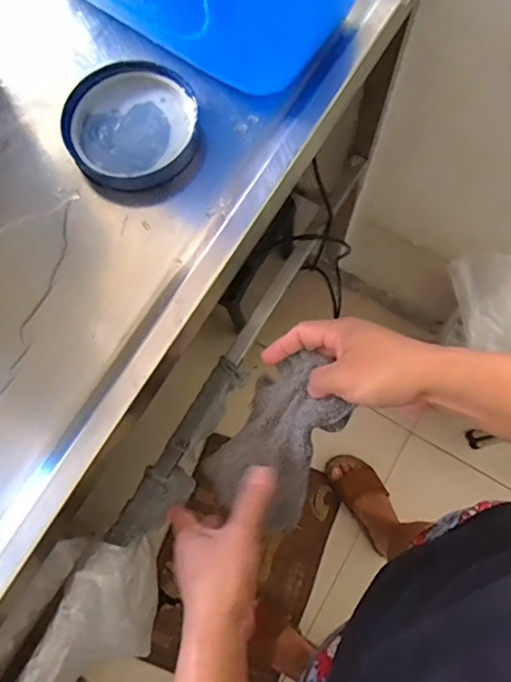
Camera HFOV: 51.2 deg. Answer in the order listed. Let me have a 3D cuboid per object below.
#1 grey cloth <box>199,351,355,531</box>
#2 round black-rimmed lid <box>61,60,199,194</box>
[{"bbox_3d":[0.015,0.092,0.475,0.095,0.046,0.174,36,119,28],"label":"grey cloth"},{"bbox_3d":[-0.112,-0.198,0.492,0.115,0.027,0.120,0,73,0],"label":"round black-rimmed lid"}]

